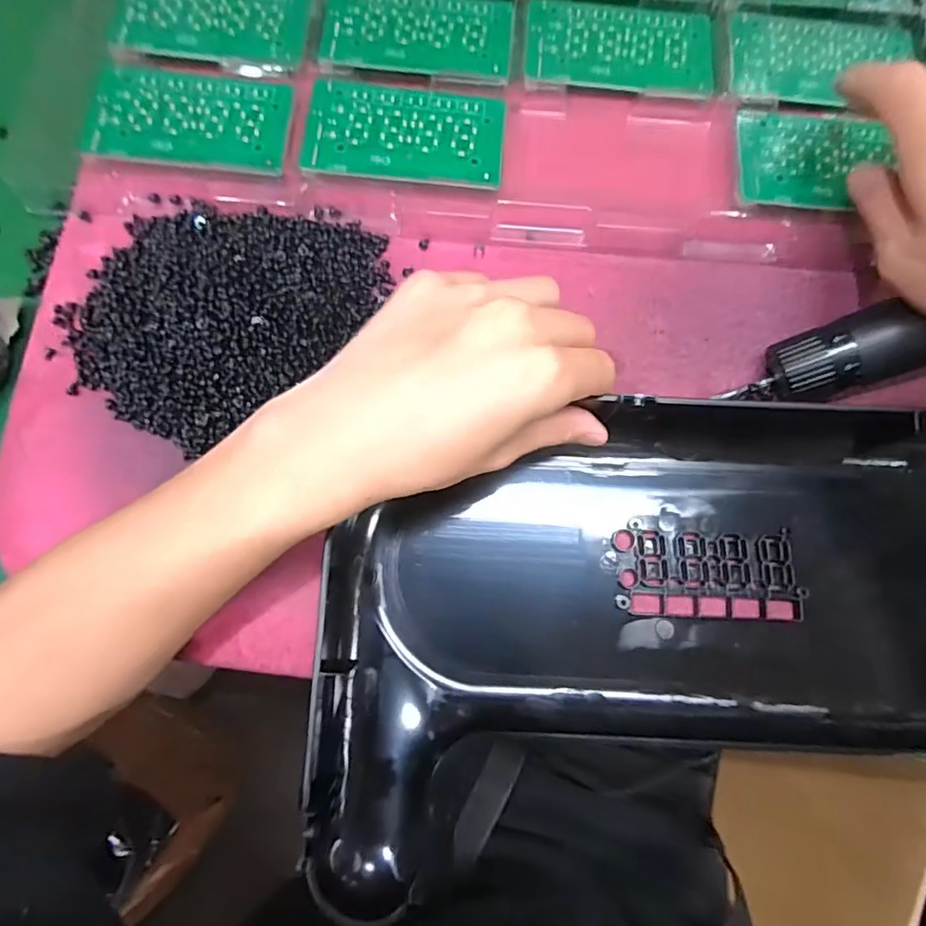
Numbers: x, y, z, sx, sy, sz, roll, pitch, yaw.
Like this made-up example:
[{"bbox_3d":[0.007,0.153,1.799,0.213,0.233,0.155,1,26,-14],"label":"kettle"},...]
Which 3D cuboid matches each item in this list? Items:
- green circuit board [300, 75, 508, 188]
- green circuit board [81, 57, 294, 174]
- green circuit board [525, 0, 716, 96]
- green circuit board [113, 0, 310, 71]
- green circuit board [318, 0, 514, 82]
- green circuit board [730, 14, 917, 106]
[{"bbox_3d":[-0.031,-0.177,0.303,0.104,0.005,0.057,6,79,1],"label":"green circuit board"},{"bbox_3d":[-0.145,-0.184,0.301,0.100,0.004,0.058,6,77,-3],"label":"green circuit board"},{"bbox_3d":[0.090,-0.238,0.321,0.106,0.005,0.057,3,79,1],"label":"green circuit board"},{"bbox_3d":[-0.139,-0.250,0.317,0.101,0.004,0.059,5,75,-3],"label":"green circuit board"},{"bbox_3d":[-0.025,-0.245,0.318,0.104,0.005,0.059,5,79,1],"label":"green circuit board"},{"bbox_3d":[0.206,-0.229,0.320,0.105,0.004,0.059,3,79,1],"label":"green circuit board"}]

